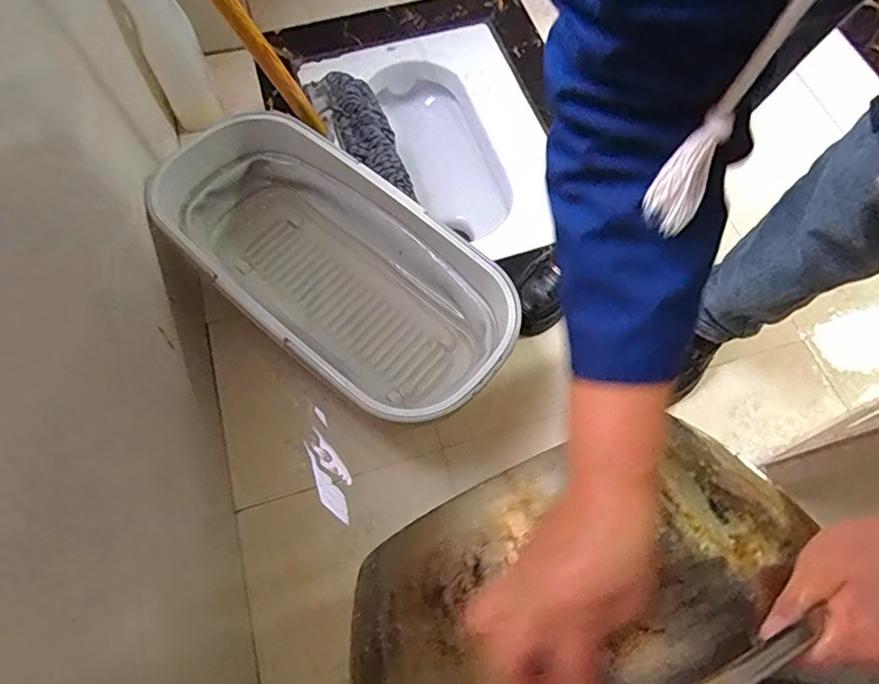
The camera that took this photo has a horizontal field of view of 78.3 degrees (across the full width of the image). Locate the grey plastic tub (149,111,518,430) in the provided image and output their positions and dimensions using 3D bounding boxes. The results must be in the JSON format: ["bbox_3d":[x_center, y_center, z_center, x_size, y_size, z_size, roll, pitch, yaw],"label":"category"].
[{"bbox_3d":[-0.149,-0.089,0.801,0.542,0.198,0.268,37,69,16],"label":"grey plastic tub"}]

